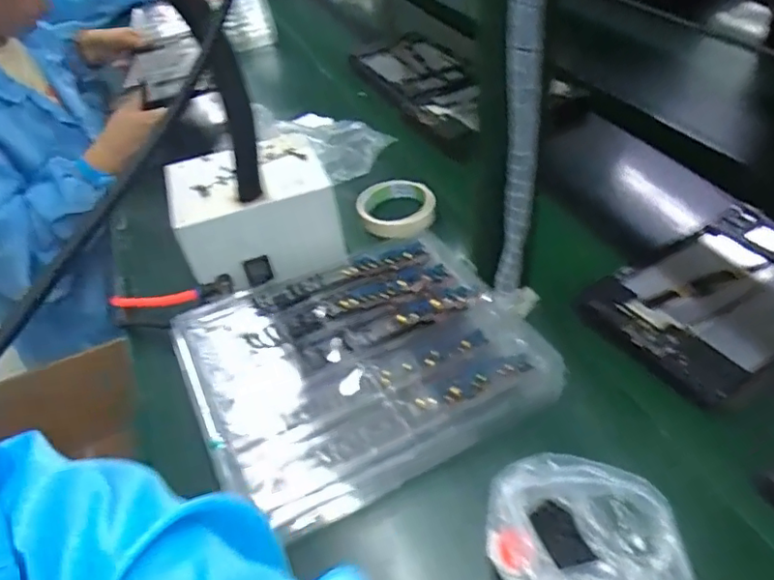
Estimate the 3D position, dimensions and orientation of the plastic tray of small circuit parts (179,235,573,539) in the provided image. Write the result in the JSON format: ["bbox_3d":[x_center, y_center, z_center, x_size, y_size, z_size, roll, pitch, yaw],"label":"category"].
[{"bbox_3d":[-0.019,0.055,0.495,0.293,0.034,0.241,-23,47,-17],"label":"plastic tray of small circuit parts"}]

